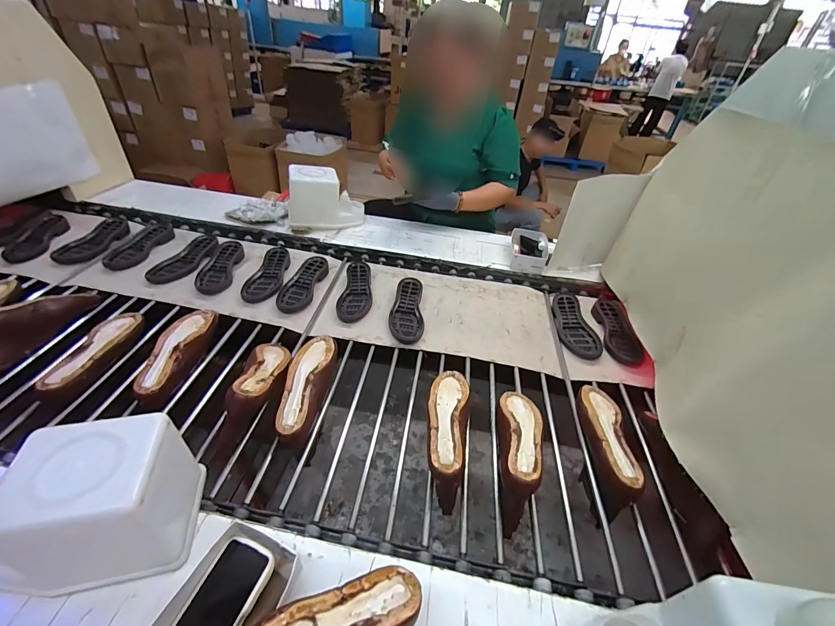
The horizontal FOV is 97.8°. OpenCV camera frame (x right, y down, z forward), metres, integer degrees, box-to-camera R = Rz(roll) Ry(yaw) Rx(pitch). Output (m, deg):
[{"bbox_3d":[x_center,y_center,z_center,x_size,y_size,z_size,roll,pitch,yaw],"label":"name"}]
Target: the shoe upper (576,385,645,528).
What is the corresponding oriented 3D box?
[{"bbox_3d":[0.352,0.260,0.700,0.072,0.104,0.250,7,39,3],"label":"shoe upper"}]

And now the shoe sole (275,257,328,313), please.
[{"bbox_3d":[-0.325,-0.085,1.030,0.087,0.035,0.226,9,39,5],"label":"shoe sole"}]

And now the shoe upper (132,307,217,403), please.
[{"bbox_3d":[-0.511,0.090,0.774,0.092,0.067,0.239,10,40,7],"label":"shoe upper"}]

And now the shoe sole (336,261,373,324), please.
[{"bbox_3d":[-0.169,-0.067,1.031,0.088,0.027,0.237,4,39,0],"label":"shoe sole"}]

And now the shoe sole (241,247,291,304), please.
[{"bbox_3d":[-0.435,-0.118,1.059,0.095,0.026,0.241,1,39,-5],"label":"shoe sole"}]

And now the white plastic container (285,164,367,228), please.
[{"bbox_3d":[-0.317,-0.393,1.260,0.255,0.199,0.126,-7,41,-14],"label":"white plastic container"}]

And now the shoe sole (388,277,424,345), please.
[{"bbox_3d":[-0.029,-0.012,0.970,0.089,0.034,0.240,2,39,-3],"label":"shoe sole"}]

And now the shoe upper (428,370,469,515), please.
[{"bbox_3d":[0.053,0.223,0.684,0.076,0.112,0.253,5,52,1],"label":"shoe upper"}]

